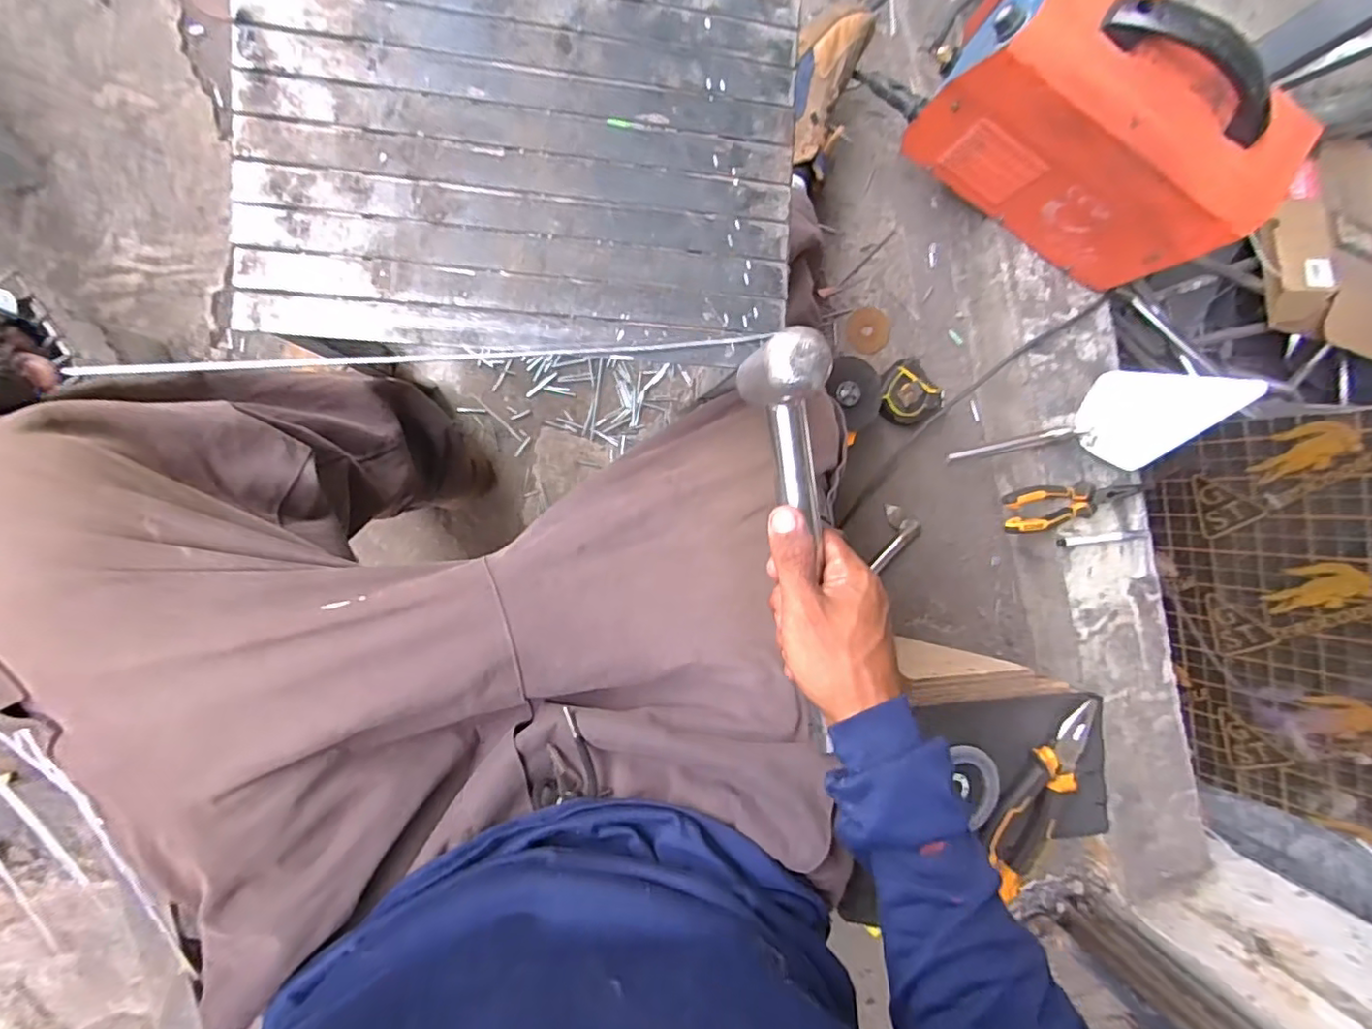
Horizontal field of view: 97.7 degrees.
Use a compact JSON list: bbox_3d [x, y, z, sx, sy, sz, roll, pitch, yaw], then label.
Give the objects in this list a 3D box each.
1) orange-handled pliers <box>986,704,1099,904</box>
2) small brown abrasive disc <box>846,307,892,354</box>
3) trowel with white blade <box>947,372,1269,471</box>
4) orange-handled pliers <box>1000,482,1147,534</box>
[{"bbox_3d":[0.331,0.257,0.552,0.048,0.020,0.181,34,87,-11],"label":"orange-handled pliers"},{"bbox_3d":[0.257,-0.260,0.845,0.058,0.010,0.060,3,108,10],"label":"small brown abrasive disc"},{"bbox_3d":[0.513,-0.107,0.758,0.330,0.061,0.121,-12,96,25],"label":"trowel with white blade"},{"bbox_3d":[0.501,-0.015,0.781,0.180,0.027,0.053,-12,96,-10],"label":"orange-handled pliers"}]

